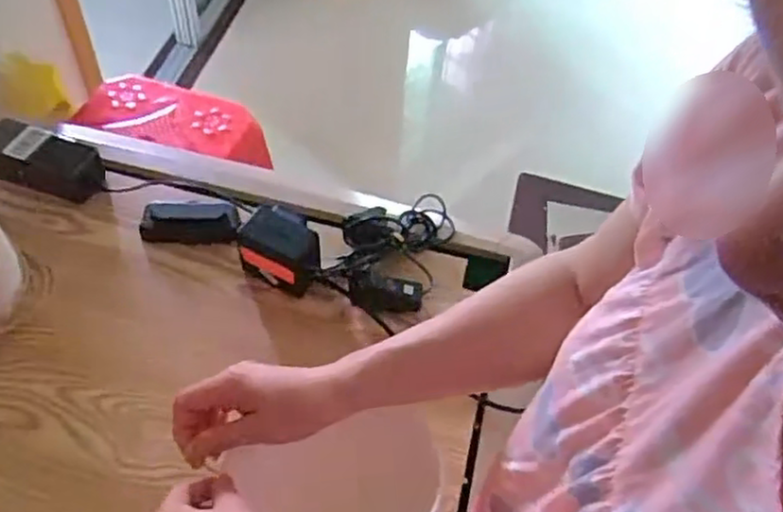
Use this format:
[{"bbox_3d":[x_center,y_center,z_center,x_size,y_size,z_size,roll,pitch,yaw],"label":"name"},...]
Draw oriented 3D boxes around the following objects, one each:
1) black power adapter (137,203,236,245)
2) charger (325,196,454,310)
[{"bbox_3d":[-0.229,-0.038,0.791,0.108,0.028,0.049,1,51,-4],"label":"black power adapter"},{"bbox_3d":[0.001,-0.014,0.782,0.108,0.034,0.188,18,52,9],"label":"charger"}]

